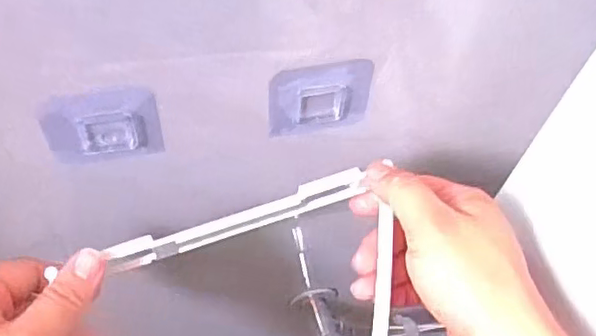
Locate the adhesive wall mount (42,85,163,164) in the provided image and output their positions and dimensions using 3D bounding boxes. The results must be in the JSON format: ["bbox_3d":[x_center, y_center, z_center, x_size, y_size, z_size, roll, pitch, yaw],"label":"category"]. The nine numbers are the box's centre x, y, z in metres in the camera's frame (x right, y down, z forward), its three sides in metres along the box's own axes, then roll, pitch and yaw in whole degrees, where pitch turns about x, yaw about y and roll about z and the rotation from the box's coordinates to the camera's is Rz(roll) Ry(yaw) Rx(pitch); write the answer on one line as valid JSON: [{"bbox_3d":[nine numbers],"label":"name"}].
[{"bbox_3d":[-0.100,-0.020,0.325,0.056,0.049,0.011,-11,56,-10],"label":"adhesive wall mount"}]

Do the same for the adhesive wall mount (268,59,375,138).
[{"bbox_3d":[0.013,-0.038,0.342,0.058,0.050,0.007,-12,56,-11],"label":"adhesive wall mount"}]

